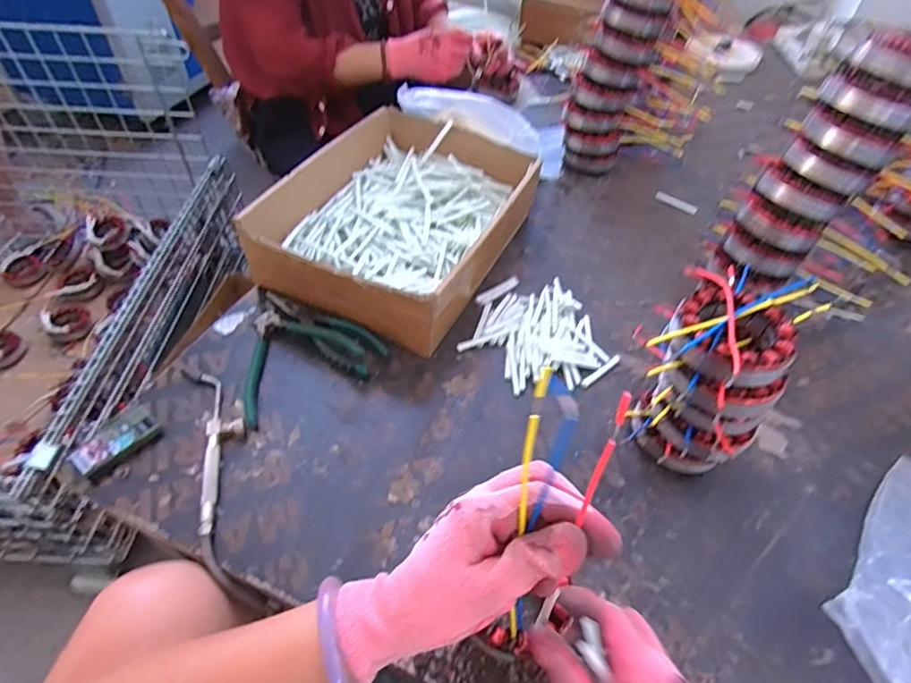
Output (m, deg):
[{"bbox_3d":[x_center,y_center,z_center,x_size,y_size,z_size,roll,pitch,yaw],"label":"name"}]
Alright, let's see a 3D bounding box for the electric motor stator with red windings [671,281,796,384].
[{"bbox_3d":[0.213,-0.003,0.396,0.085,0.032,0.091,26,53,17],"label":"electric motor stator with red windings"}]

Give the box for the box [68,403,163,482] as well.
[{"bbox_3d":[-0.302,0.090,0.458,0.034,0.019,0.069,32,55,22],"label":"box"}]

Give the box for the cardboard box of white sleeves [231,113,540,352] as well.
[{"bbox_3d":[-0.058,-0.156,0.633,0.239,0.090,0.336,23,52,15],"label":"cardboard box of white sleeves"}]

